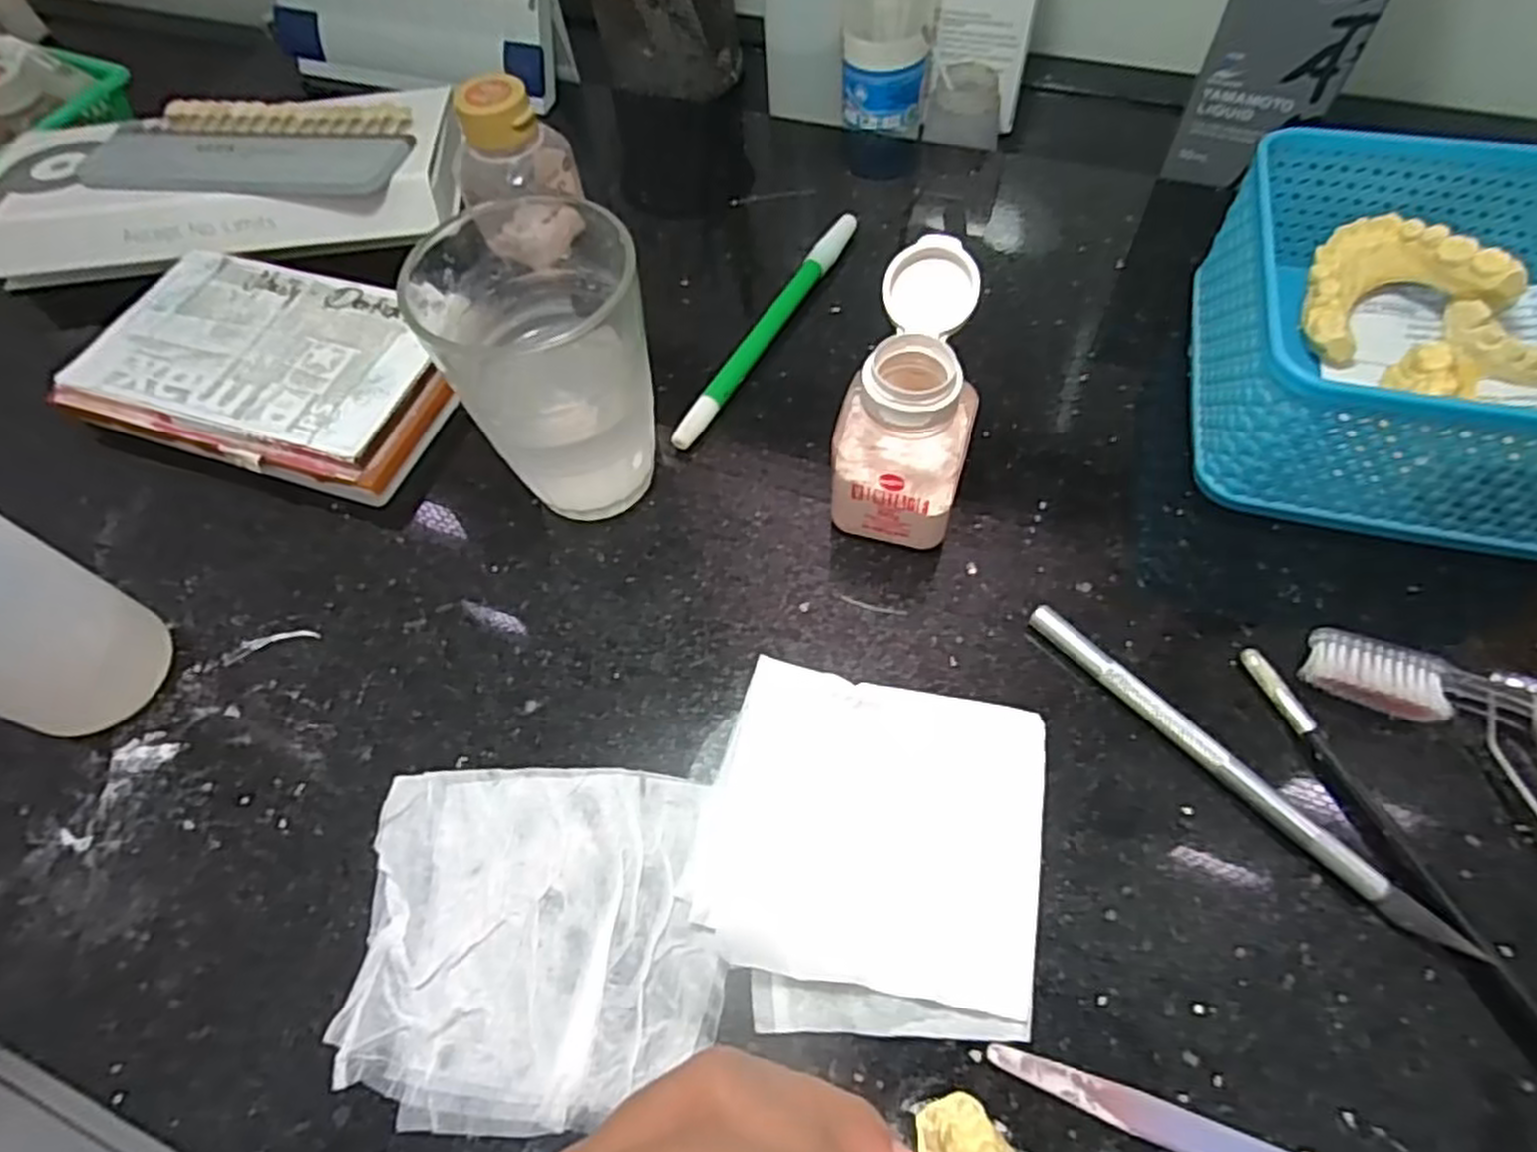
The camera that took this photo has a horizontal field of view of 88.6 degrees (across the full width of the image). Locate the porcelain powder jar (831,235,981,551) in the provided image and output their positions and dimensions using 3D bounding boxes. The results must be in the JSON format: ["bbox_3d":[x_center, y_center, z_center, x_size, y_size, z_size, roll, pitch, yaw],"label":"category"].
[{"bbox_3d":[0.048,-0.056,0.261,0.040,0.076,0.065,14,62,12],"label":"porcelain powder jar"}]

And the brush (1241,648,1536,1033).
[{"bbox_3d":[0.185,0.098,0.201,0.007,0.008,0.187,-20,61,-8],"label":"brush"}]

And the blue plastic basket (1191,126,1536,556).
[{"bbox_3d":[0.224,-0.082,0.271,0.127,0.063,0.129,11,61,10],"label":"blue plastic basket"}]

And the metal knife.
[{"bbox_3d":[0.133,0.056,0.230,0.008,0.009,0.136,-39,65,-17],"label":"metal knife"}]

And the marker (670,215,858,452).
[{"bbox_3d":[0.001,-0.105,0.331,0.010,0.010,0.144,25,65,17],"label":"marker"}]

